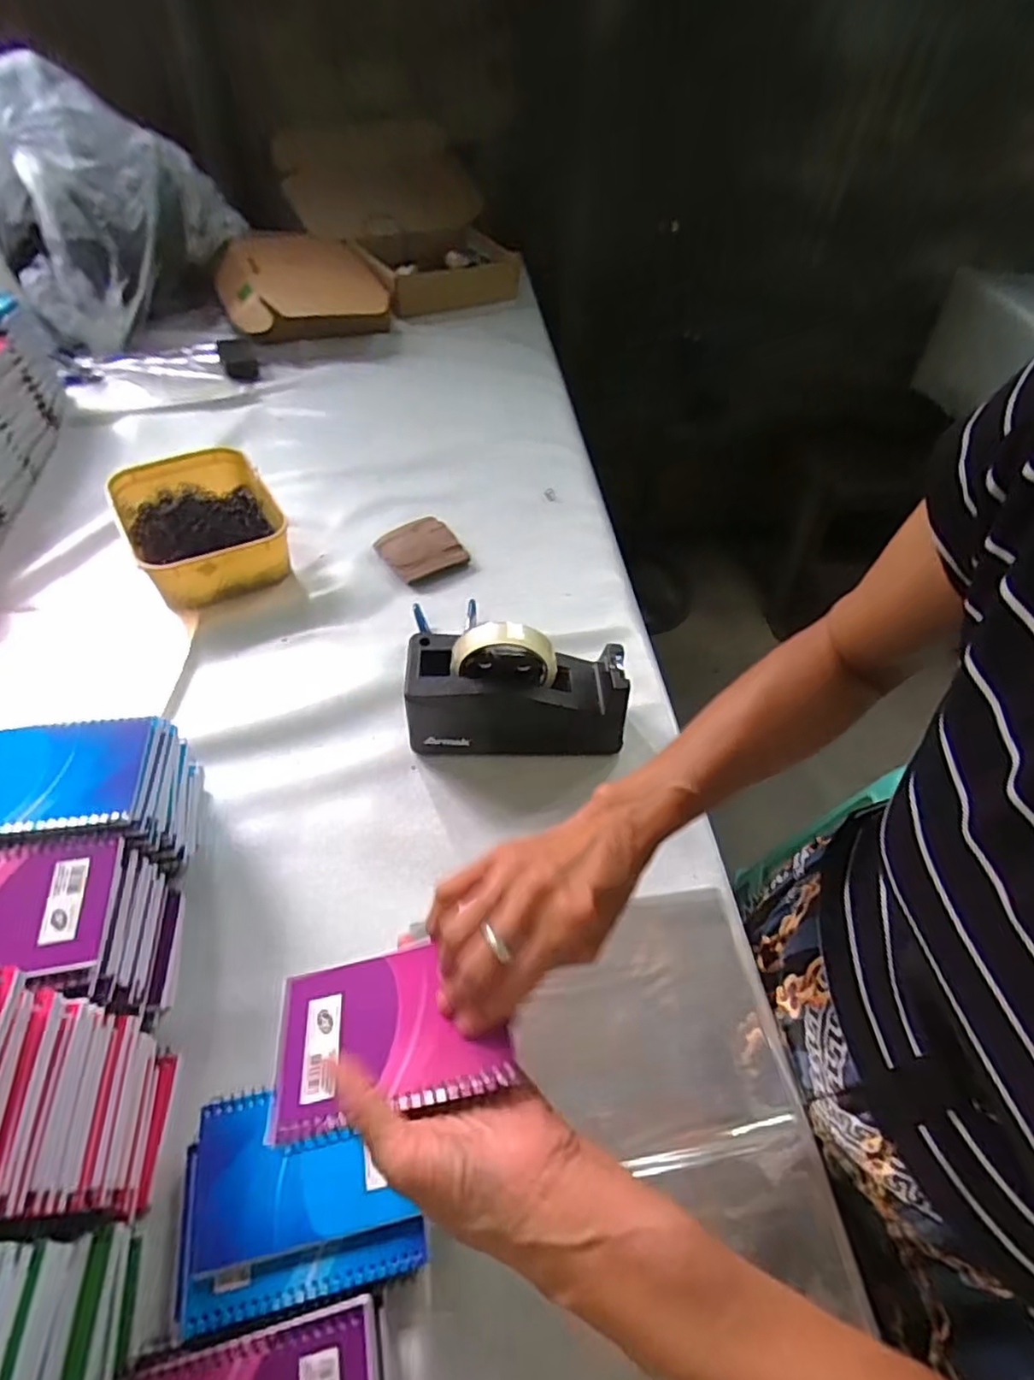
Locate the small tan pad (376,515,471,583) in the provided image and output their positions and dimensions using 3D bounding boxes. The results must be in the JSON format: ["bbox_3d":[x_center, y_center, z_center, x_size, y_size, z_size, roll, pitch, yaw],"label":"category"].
[{"bbox_3d":[-0.115,-0.171,0.765,0.093,0.029,0.082,-28,61,-25],"label":"small tan pad"}]

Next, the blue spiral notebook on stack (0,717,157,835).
[{"bbox_3d":[-0.327,0.060,0.426,0.129,0.018,0.088,-3,49,-11],"label":"blue spiral notebook on stack"}]

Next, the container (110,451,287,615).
[{"bbox_3d":[-0.366,-0.188,0.735,0.158,0.069,0.200,-21,56,-22],"label":"container"}]

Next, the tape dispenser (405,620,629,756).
[{"bbox_3d":[0.000,0.000,0.580,0.197,0.121,0.076,-1,51,-7],"label":"tape dispenser"}]

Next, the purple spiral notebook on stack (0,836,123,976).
[{"bbox_3d":[-0.315,0.132,0.376,0.128,0.018,0.079,-2,53,-9],"label":"purple spiral notebook on stack"}]

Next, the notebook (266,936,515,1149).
[{"bbox_3d":[-0.070,0.178,0.334,0.126,0.008,0.084,-21,43,3],"label":"notebook"}]

